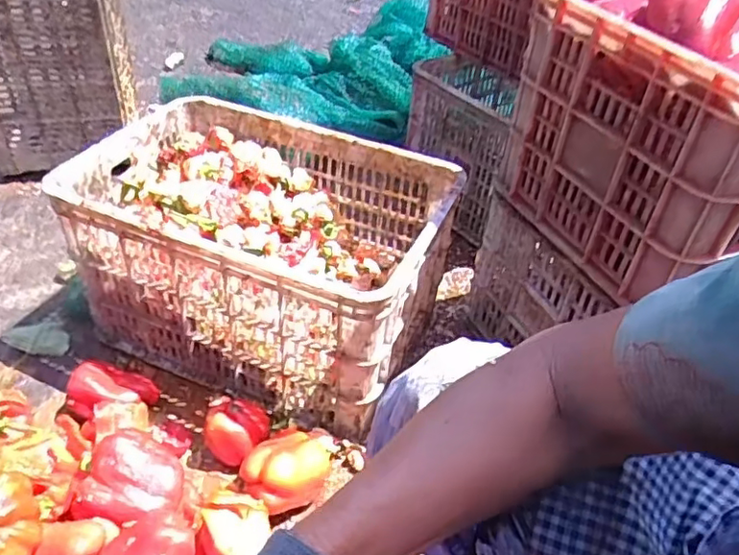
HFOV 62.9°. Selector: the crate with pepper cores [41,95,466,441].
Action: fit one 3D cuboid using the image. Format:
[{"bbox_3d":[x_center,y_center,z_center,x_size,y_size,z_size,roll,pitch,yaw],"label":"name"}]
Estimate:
[{"bbox_3d":[-0.163,-0.041,0.966,0.518,0.277,0.351,19,43,16],"label":"crate with pepper cores"}]

